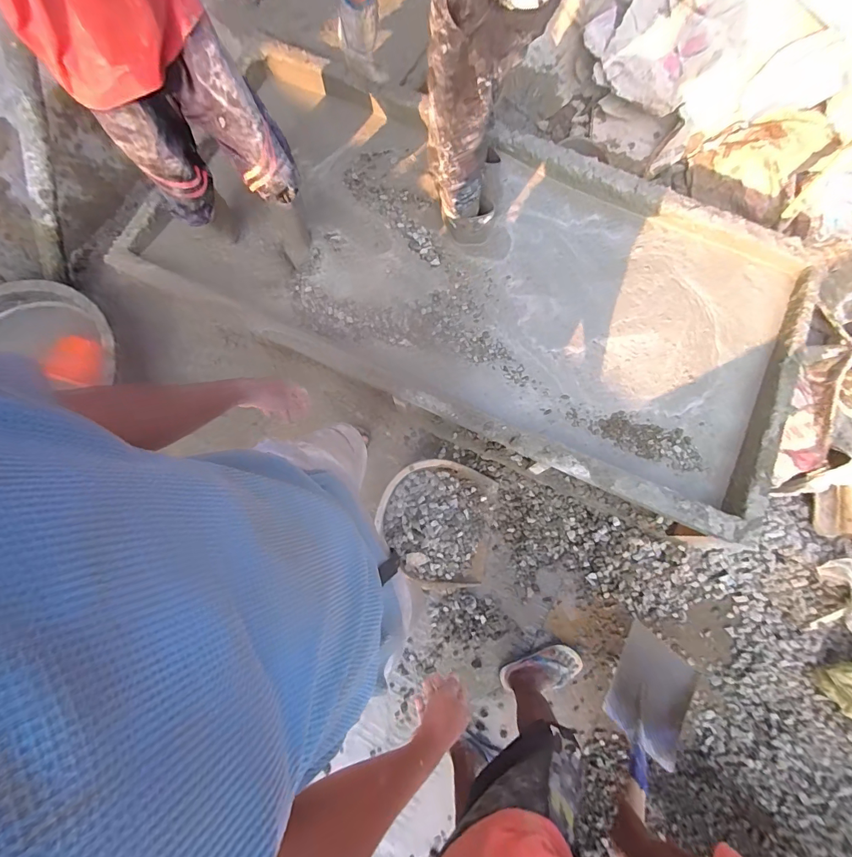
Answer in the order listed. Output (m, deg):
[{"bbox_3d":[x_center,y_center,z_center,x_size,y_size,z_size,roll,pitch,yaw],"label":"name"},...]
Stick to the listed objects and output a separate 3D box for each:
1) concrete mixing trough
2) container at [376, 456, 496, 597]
[{"bbox_3d":[0.110,-0.511,1.256,2.010,0.239,0.955,26,79,6],"label":"concrete mixing trough"},{"bbox_3d":[0.030,0.336,1.385,0.386,0.119,0.431,8,78,2],"label":"container"}]

